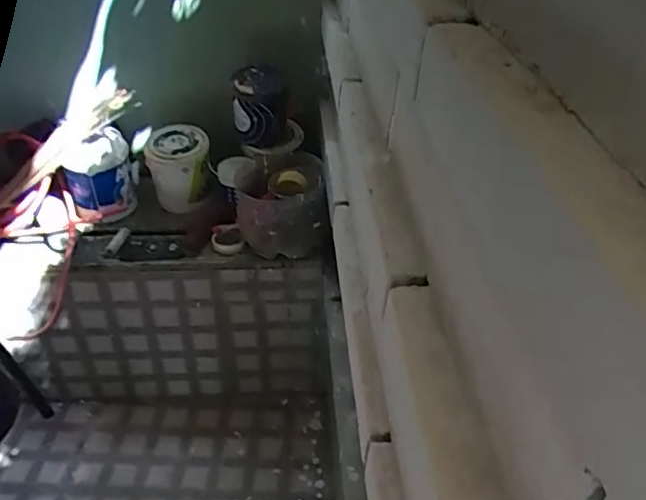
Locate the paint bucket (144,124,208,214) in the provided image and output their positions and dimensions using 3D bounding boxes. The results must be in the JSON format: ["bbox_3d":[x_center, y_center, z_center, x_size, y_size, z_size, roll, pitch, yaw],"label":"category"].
[{"bbox_3d":[-0.398,-0.222,1.626,0.166,0.206,0.156,1,37,-1],"label":"paint bucket"}]

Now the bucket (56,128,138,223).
[{"bbox_3d":[-0.608,-0.207,1.592,0.169,0.211,0.169,1,37,0],"label":"bucket"}]

